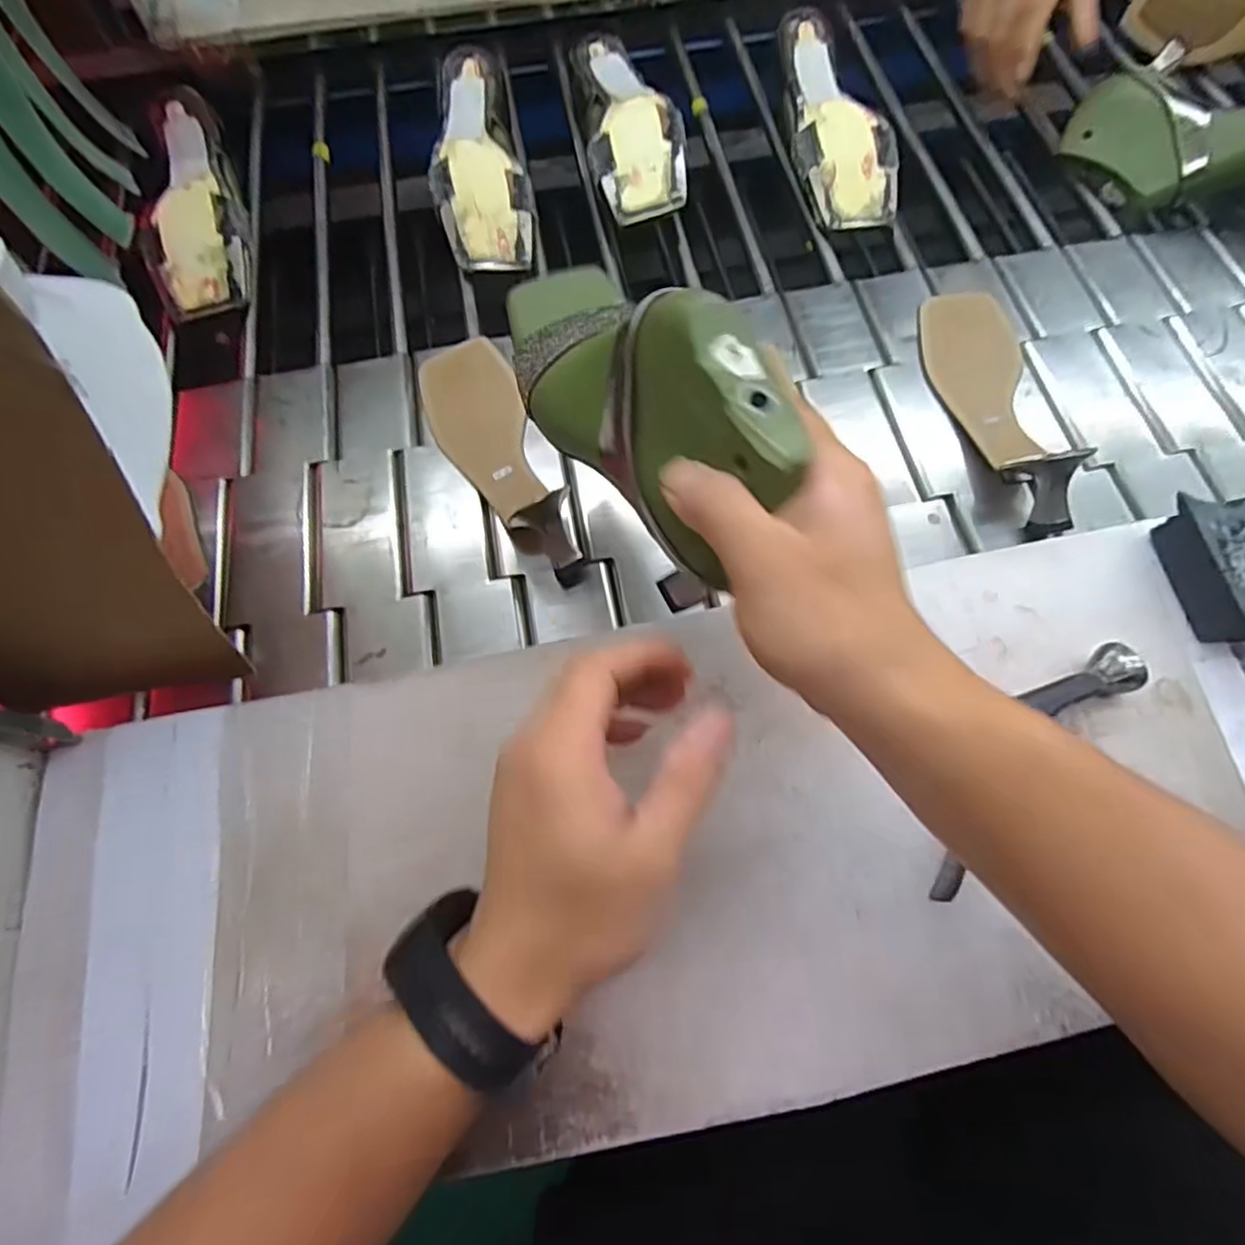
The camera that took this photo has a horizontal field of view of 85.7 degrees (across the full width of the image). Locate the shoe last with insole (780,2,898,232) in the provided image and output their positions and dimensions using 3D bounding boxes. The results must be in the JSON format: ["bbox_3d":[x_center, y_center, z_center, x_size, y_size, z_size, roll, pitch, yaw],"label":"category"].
[{"bbox_3d":[0.190,-0.453,0.611,0.084,0.063,0.208,-4,67,1],"label":"shoe last with insole"}]

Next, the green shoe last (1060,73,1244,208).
[{"bbox_3d":[0.506,-0.392,0.573,0.236,0.081,0.085,22,70,10],"label":"green shoe last"}]

